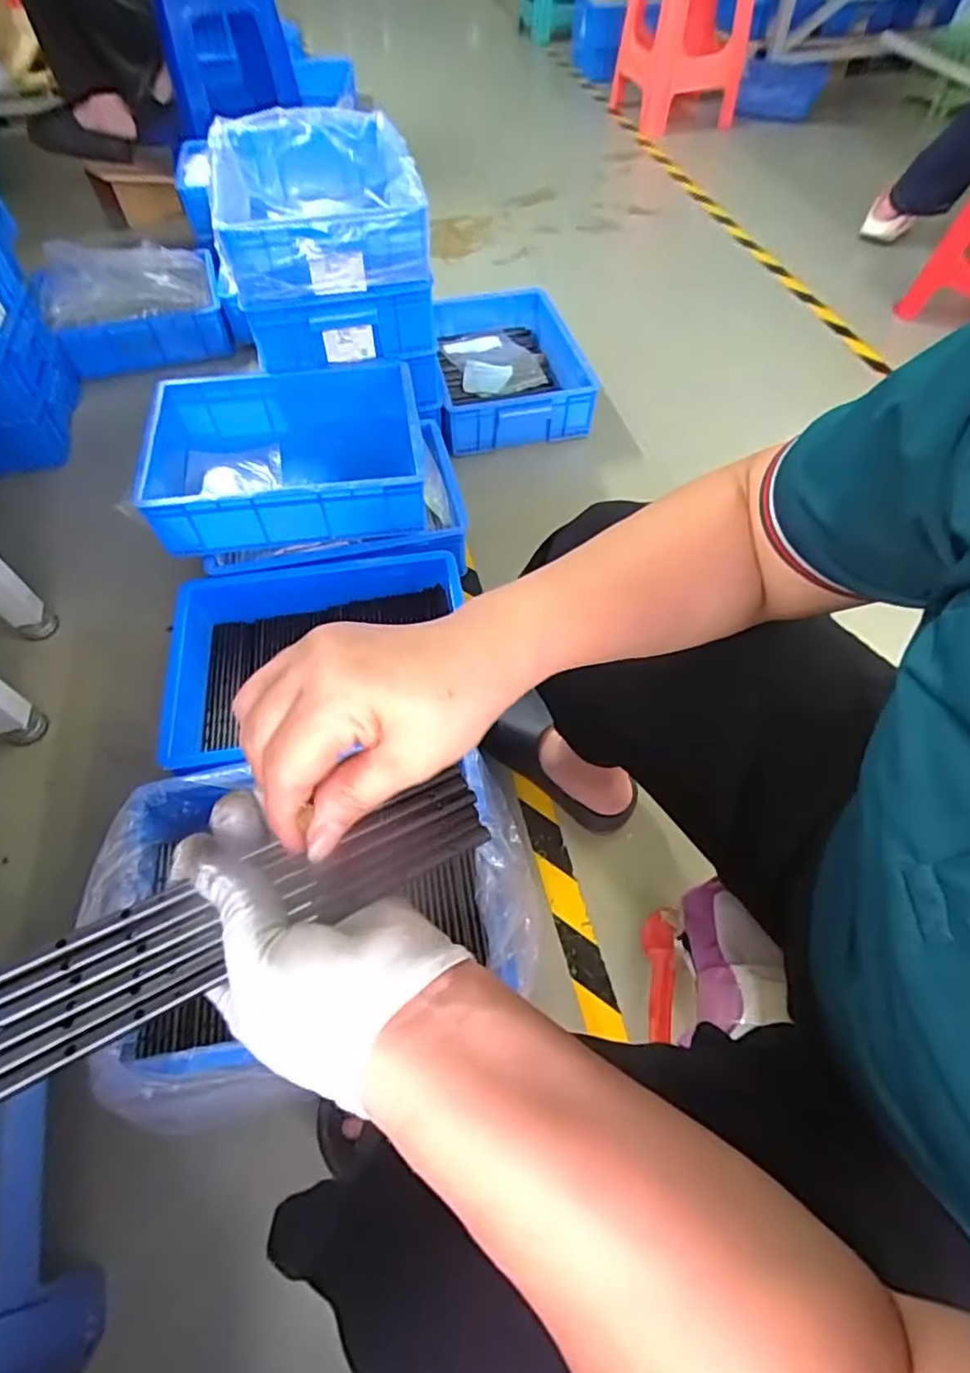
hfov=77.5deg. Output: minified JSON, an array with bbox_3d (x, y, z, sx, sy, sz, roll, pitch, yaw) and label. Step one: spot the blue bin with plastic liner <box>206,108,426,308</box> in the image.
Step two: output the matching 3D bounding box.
[{"bbox_3d":[-0.282,-0.819,1.022,0.313,0.110,0.454,-12,59,-7],"label":"blue bin with plastic liner"}]

